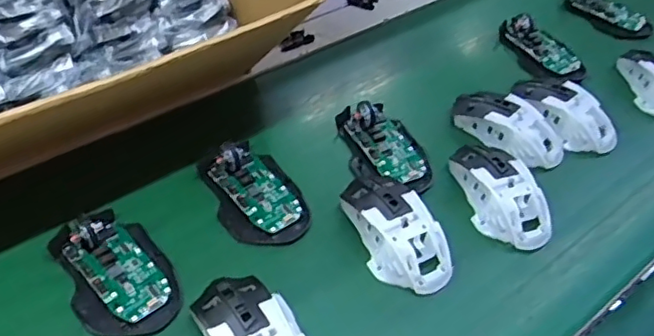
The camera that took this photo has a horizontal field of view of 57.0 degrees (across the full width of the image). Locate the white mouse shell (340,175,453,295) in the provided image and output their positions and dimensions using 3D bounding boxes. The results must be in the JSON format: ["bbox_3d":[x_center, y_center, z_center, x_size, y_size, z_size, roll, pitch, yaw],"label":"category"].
[{"bbox_3d":[0.055,0.051,0.502,0.060,0.041,0.114,-24,52,-26],"label":"white mouse shell"}]

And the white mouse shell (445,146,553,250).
[{"bbox_3d":[0.156,0.023,0.545,0.061,0.049,0.110,-15,49,-19],"label":"white mouse shell"}]

